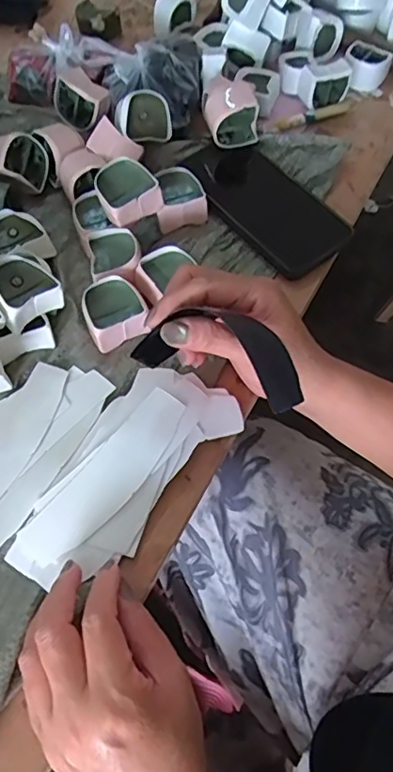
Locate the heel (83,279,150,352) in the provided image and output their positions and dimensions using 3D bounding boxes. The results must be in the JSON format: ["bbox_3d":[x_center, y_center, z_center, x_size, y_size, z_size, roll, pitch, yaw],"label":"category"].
[{"bbox_3d":[-0.062,-0.055,0.431,0.045,0.028,0.046,-22,62,-11],"label":"heel"}]

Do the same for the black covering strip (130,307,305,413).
[{"bbox_3d":[0.013,-0.021,0.344,0.104,0.034,0.047,15,62,17],"label":"black covering strip"}]

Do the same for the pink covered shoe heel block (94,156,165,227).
[{"bbox_3d":[-0.058,-0.158,0.454,0.045,0.033,0.040,-33,66,-16],"label":"pink covered shoe heel block"}]

